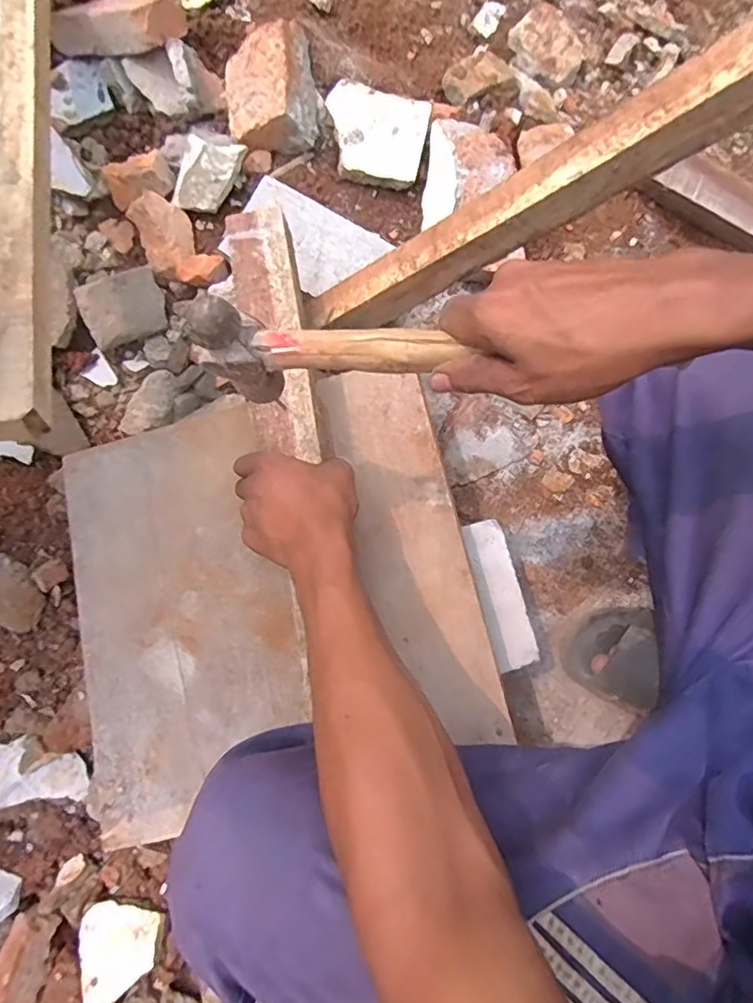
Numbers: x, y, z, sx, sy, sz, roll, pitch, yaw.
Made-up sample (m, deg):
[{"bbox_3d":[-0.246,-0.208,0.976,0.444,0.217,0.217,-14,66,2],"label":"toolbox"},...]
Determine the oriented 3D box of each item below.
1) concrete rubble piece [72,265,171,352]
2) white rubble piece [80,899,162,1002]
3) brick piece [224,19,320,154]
[{"bbox_3d":[-0.309,-0.236,0.708,0.094,0.023,0.076,-24,109,-9],"label":"concrete rubble piece"},{"bbox_3d":[-0.263,0.459,0.588,0.074,0.020,0.084,4,75,-1],"label":"white rubble piece"},{"bbox_3d":[-0.132,-0.510,0.721,0.099,0.066,0.154,-9,84,22],"label":"brick piece"}]

